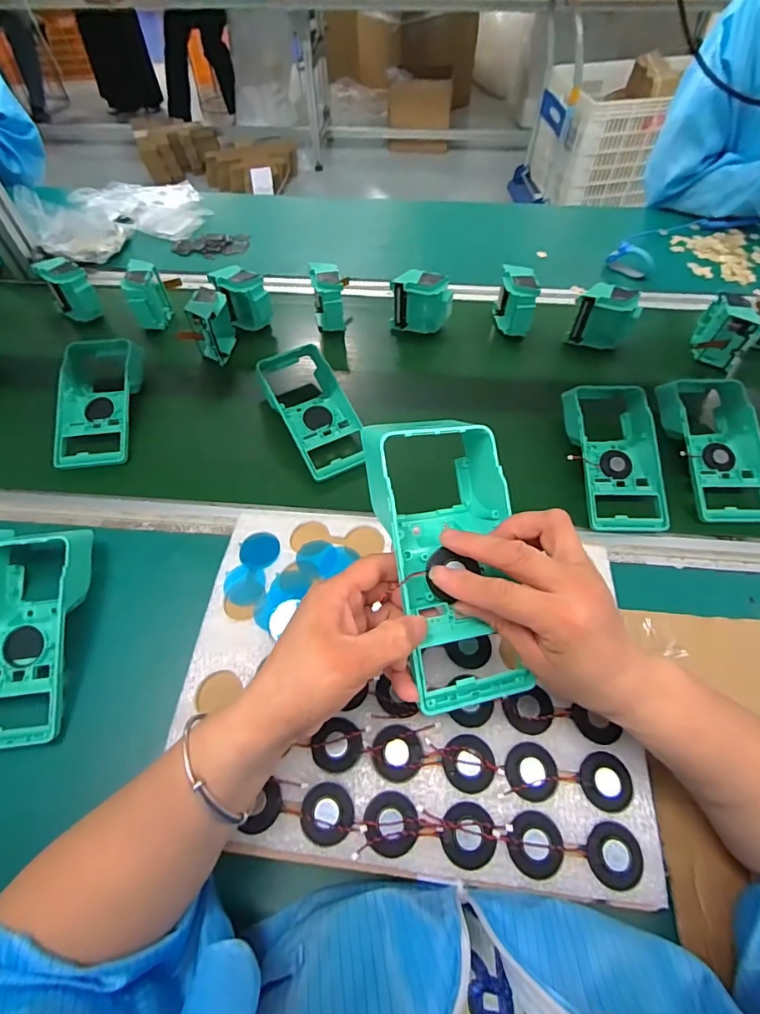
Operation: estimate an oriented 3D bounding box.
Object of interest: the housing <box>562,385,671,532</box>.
[{"bbox_3d":[0.263,-0.065,0.528,0.090,0.038,0.185,2,56,2],"label":"housing"}]

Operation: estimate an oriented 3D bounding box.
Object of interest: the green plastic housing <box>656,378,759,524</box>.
[{"bbox_3d":[0.380,-0.074,0.534,0.092,0.045,0.189,1,56,1],"label":"green plastic housing"}]

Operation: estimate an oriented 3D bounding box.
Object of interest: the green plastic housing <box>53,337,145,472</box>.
[{"bbox_3d":[-0.345,-0.140,0.589,0.092,0.044,0.205,-6,58,-3],"label":"green plastic housing"}]

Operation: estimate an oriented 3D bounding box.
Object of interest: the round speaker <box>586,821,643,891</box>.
[{"bbox_3d":[0.145,0.215,0.294,0.033,0.004,0.034,0,58,0],"label":"round speaker"}]

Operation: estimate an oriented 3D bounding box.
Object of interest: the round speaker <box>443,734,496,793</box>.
[{"bbox_3d":[0.060,0.171,0.317,0.033,0.004,0.033,0,58,0],"label":"round speaker"}]

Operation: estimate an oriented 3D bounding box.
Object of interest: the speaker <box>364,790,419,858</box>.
[{"bbox_3d":[0.007,0.201,0.302,0.033,0.004,0.034,0,58,0],"label":"speaker"}]

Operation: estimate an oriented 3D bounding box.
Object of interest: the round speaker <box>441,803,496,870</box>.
[{"bbox_3d":[0.055,0.205,0.297,0.032,0.004,0.033,0,58,0],"label":"round speaker"}]

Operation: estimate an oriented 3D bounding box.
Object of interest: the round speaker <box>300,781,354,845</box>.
[{"bbox_3d":[-0.034,0.197,0.305,0.033,0.004,0.033,0,58,0],"label":"round speaker"}]

